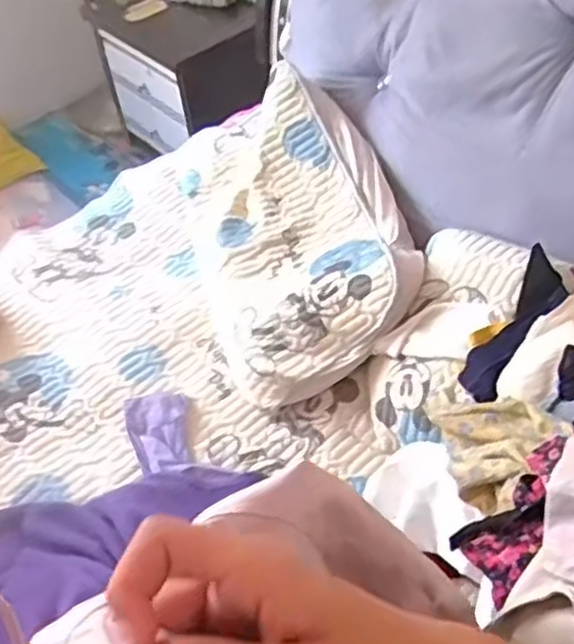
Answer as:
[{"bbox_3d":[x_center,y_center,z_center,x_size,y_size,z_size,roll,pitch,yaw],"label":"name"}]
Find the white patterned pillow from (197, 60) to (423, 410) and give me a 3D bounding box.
[{"bbox_3d":[-0.002,-0.183,1.370,0.382,0.131,0.650,-27,53,7],"label":"white patterned pillow"}]

